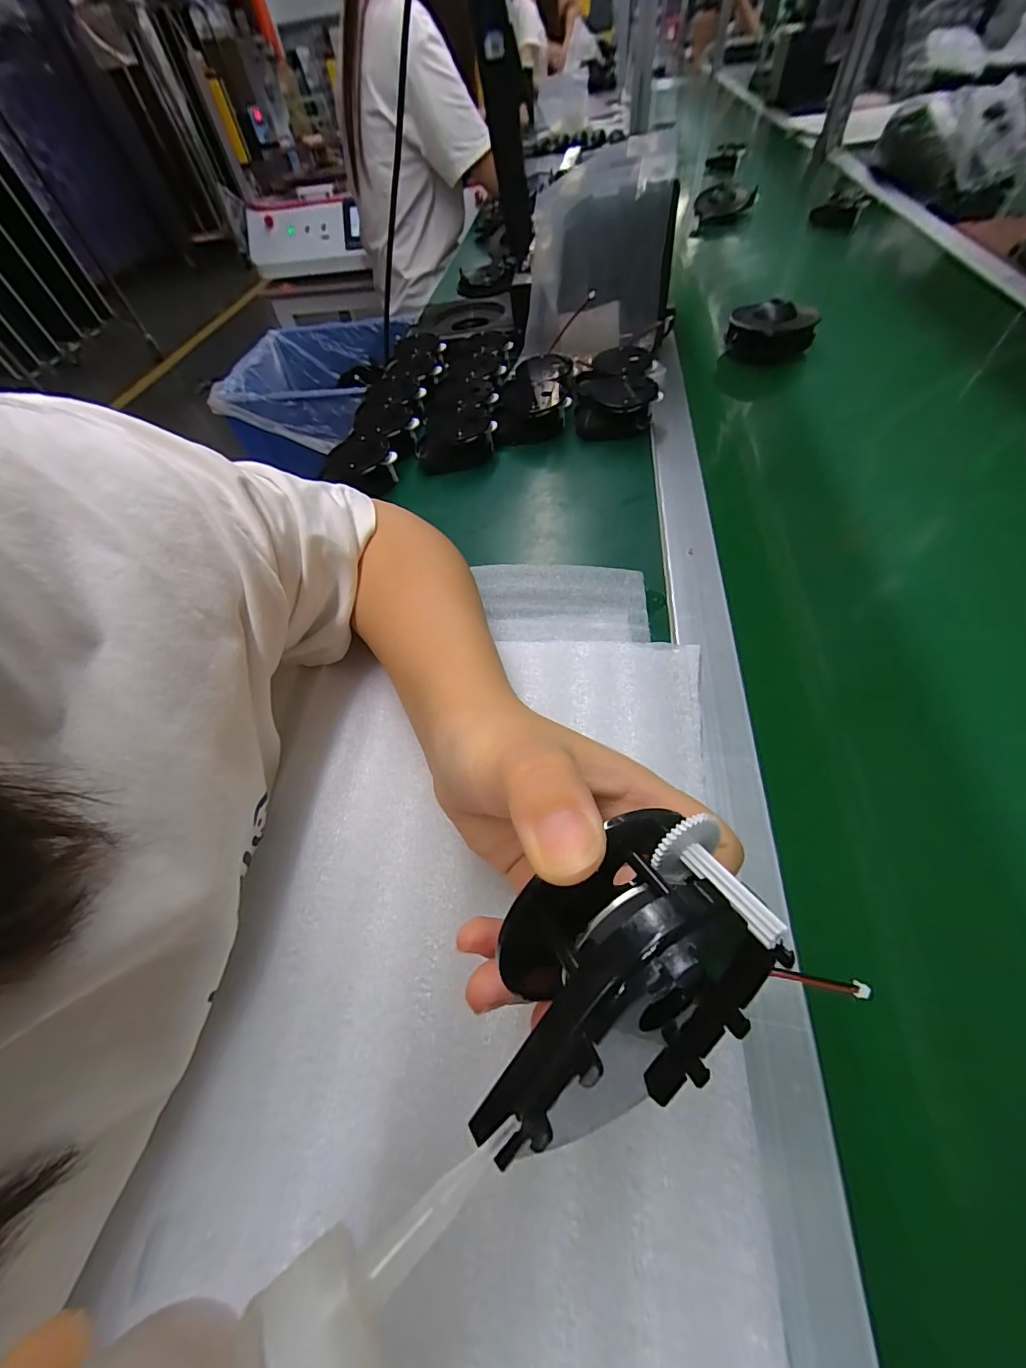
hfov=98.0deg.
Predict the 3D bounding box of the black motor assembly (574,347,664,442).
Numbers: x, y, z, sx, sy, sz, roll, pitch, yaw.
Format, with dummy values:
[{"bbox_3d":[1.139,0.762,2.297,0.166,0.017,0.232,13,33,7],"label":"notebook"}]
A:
[{"bbox_3d":[0.111,-0.319,0.491,0.087,0.039,0.130,2,55,7],"label":"black motor assembly"}]

